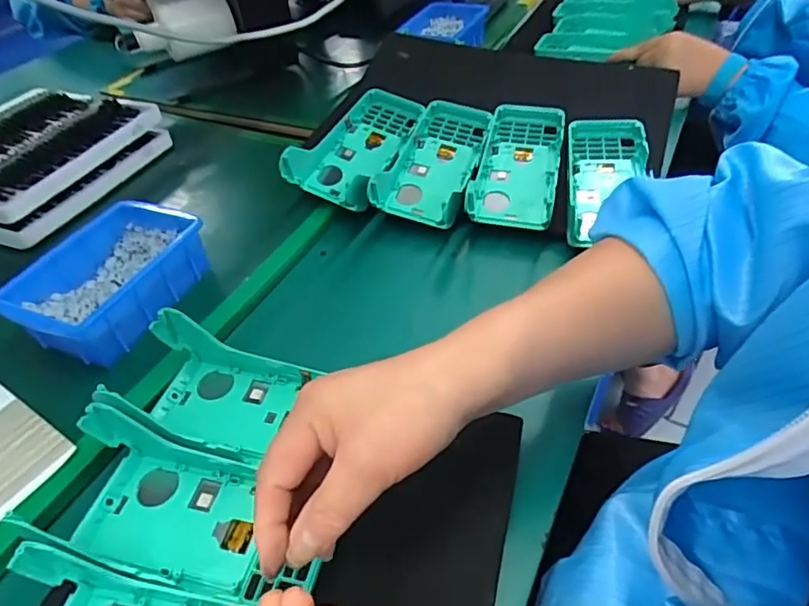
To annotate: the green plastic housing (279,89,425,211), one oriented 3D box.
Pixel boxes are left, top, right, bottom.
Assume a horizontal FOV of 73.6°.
[{"bbox_3d":[-0.047,-0.158,0.571,0.083,0.057,0.166,15,45,20],"label":"green plastic housing"}]

